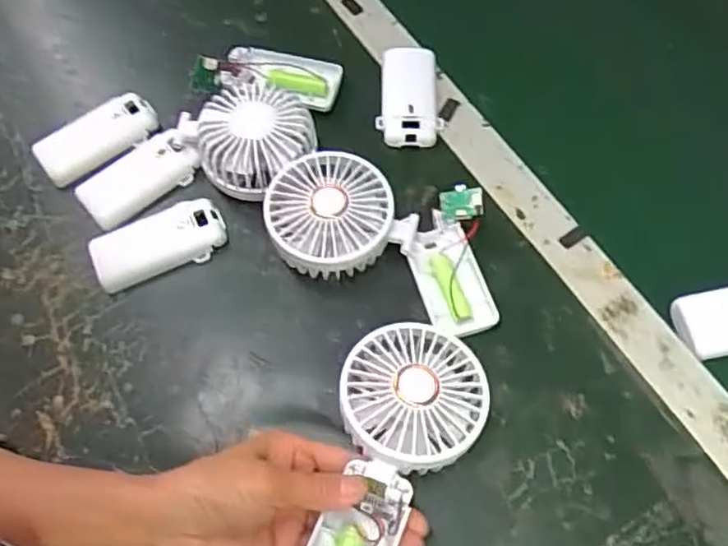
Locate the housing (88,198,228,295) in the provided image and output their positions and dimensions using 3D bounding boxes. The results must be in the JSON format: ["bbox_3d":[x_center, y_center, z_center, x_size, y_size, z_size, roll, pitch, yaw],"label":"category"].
[{"bbox_3d":[-0.150,-0.021,0.484,0.096,0.015,0.044,-18,66,-10],"label":"housing"}]

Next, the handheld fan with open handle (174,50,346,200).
[{"bbox_3d":[-0.083,-0.125,0.501,0.103,0.044,0.136,10,64,4],"label":"handheld fan with open handle"}]

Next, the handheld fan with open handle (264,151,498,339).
[{"bbox_3d":[0.015,-0.027,0.454,0.169,0.036,0.104,16,65,7],"label":"handheld fan with open handle"}]

